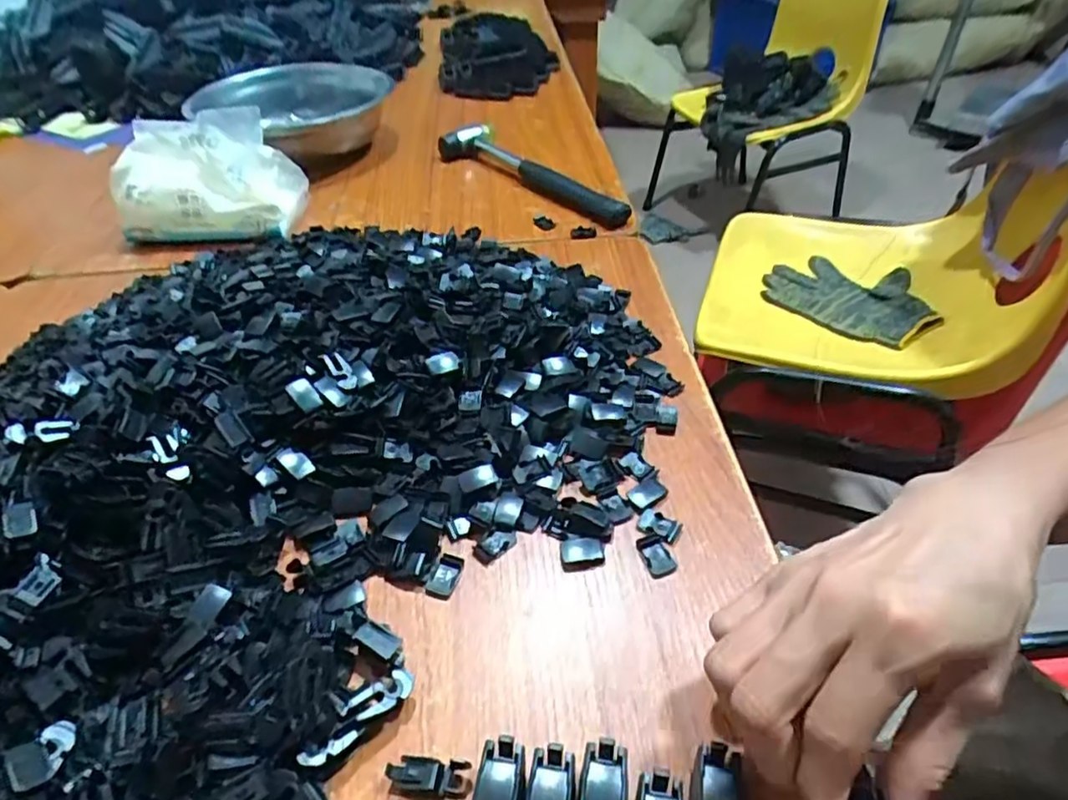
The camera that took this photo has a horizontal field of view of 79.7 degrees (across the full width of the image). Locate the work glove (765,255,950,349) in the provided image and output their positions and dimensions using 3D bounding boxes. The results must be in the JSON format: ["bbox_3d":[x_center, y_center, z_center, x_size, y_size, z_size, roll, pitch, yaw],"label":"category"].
[{"bbox_3d":[0.397,-0.132,0.793,0.189,0.017,0.147,32,54,32],"label":"work glove"}]

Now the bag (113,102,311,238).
[{"bbox_3d":[-0.271,-0.182,0.528,0.137,0.085,0.070,-2,43,1],"label":"bag"}]

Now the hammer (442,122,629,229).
[{"bbox_3d":[-0.006,-0.205,0.574,0.046,0.020,0.226,-33,51,-28],"label":"hammer"}]

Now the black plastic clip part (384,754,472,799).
[{"bbox_3d":[-0.039,0.137,0.234,0.029,0.011,0.011,4,44,7],"label":"black plastic clip part"}]

